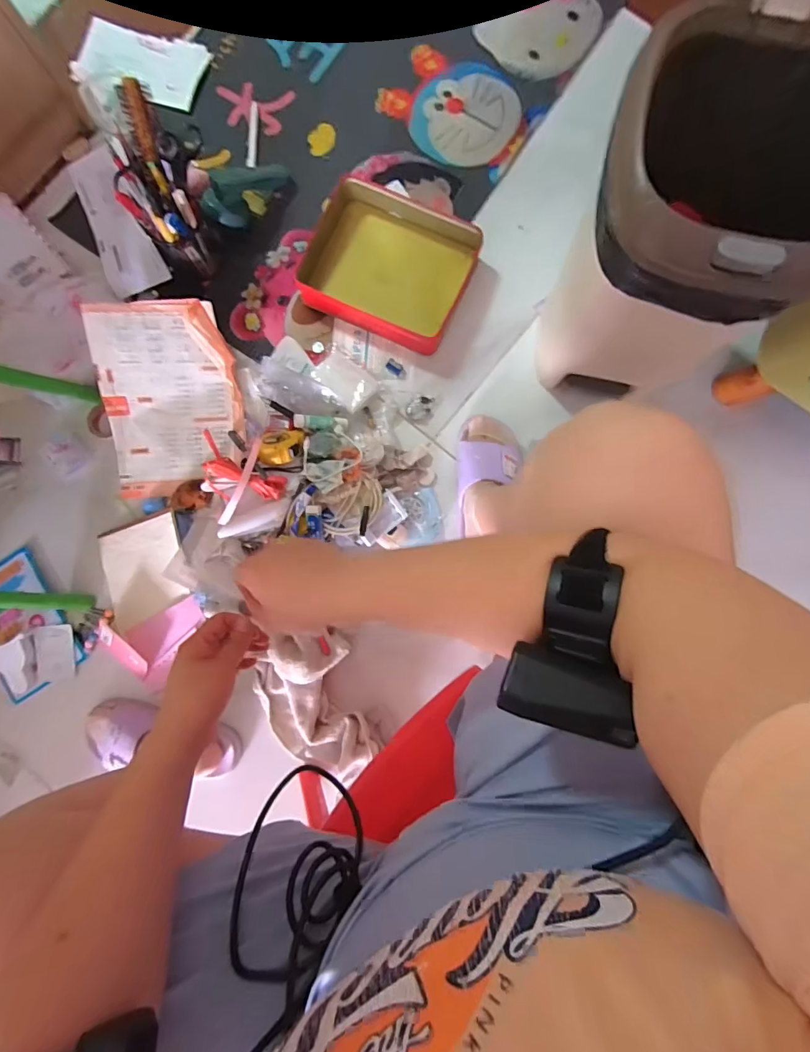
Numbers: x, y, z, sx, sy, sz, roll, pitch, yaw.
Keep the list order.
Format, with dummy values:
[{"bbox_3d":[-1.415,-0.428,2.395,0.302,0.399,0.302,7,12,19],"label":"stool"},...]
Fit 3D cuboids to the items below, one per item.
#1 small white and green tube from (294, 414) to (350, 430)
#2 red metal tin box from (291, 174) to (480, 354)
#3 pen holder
[{"bbox_3d":[-0.129,-0.160,0.707,0.081,0.018,0.022,-2,86,-18],"label":"small white and green tube"},{"bbox_3d":[-0.018,-0.414,0.734,0.242,0.069,0.221,21,88,3],"label":"red metal tin box"},{"bbox_3d":[-0.335,-0.480,0.672,0.127,0.208,0.106,-43,85,-3],"label":"pen holder"}]

